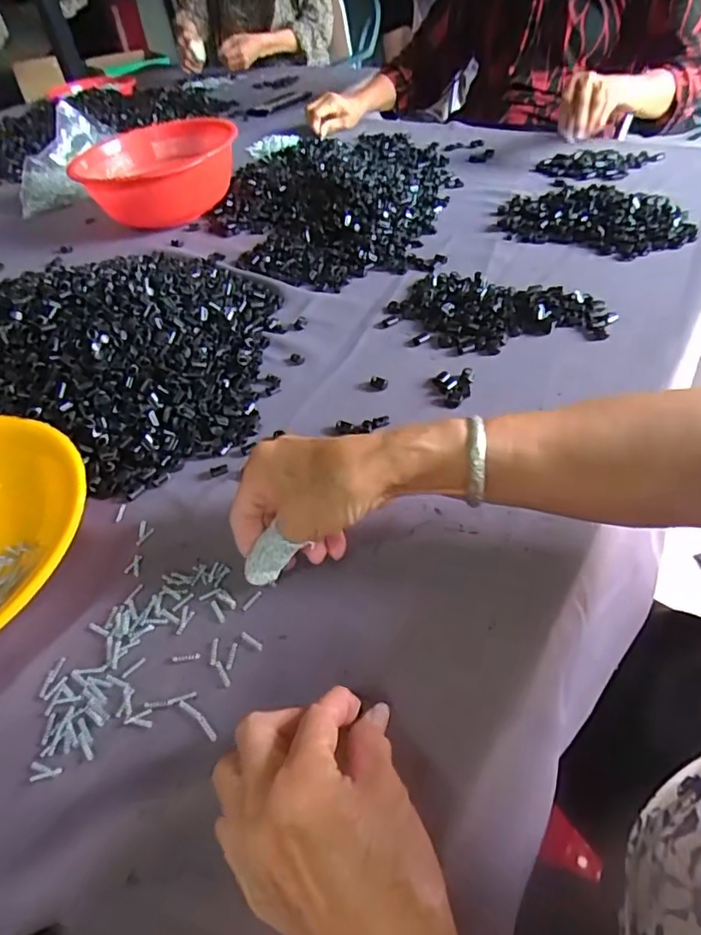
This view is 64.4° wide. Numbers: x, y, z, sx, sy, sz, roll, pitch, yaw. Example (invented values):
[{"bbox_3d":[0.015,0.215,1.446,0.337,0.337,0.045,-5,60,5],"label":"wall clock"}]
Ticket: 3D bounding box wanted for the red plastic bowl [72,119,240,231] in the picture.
[{"bbox_3d":[-0.270,-0.417,0.803,0.210,0.090,0.221,-8,46,-1],"label":"red plastic bowl"}]

